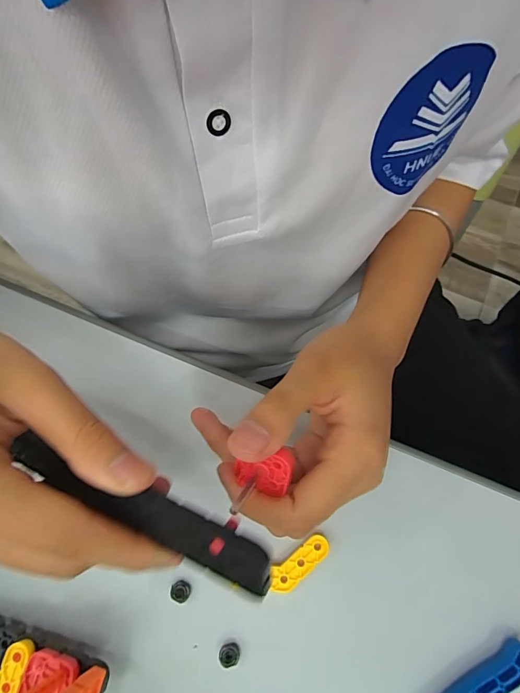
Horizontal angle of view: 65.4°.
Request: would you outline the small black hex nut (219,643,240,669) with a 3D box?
[{"bbox_3d":[-0.016,0.164,0.215,0.011,0.005,0.010,-2,70,1],"label":"small black hex nut"}]

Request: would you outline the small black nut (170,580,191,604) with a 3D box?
[{"bbox_3d":[-0.044,0.137,0.226,0.011,0.006,0.010,0,70,1],"label":"small black nut"}]

